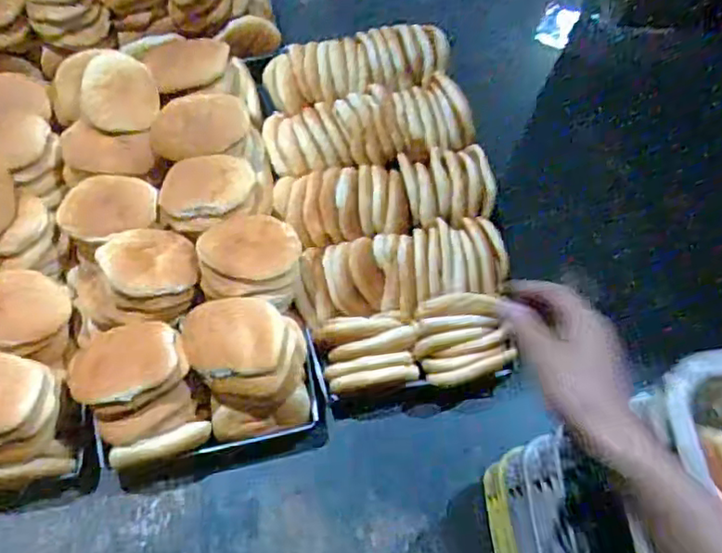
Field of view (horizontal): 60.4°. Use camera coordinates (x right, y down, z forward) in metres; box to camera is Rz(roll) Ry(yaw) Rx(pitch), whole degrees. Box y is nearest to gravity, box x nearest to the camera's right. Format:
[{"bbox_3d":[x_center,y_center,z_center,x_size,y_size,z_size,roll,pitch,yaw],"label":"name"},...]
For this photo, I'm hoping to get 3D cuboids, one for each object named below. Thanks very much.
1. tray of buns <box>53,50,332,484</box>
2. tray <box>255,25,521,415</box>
[{"bbox_3d":[-0.332,-0.084,1.145,0.382,0.266,0.794,-10,62,-9],"label":"tray of buns"},{"bbox_3d":[0.050,-0.163,1.255,0.415,0.147,0.791,-8,61,-8],"label":"tray"}]

